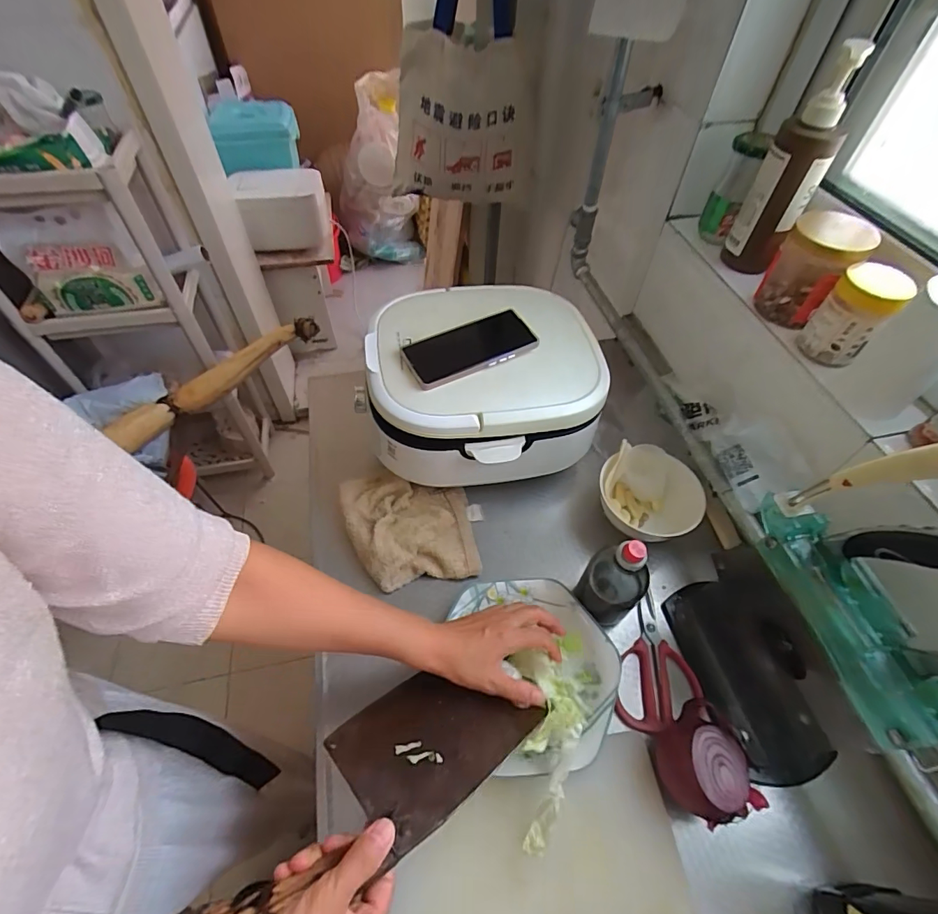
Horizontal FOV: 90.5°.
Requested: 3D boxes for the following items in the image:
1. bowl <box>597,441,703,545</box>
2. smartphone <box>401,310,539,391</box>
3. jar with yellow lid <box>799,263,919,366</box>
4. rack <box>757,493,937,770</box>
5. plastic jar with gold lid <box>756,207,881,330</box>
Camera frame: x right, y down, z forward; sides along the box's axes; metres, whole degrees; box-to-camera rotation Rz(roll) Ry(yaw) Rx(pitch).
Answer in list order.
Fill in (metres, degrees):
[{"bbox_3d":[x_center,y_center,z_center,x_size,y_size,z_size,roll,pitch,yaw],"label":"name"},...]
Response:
[{"bbox_3d":[0.253,0.051,0.640,0.140,0.086,0.105,21,55,15],"label":"bowl"},{"bbox_3d":[0.001,-0.140,0.594,0.162,0.014,0.081,-23,57,-10],"label":"smartphone"},{"bbox_3d":[0.413,-0.152,0.505,0.063,0.090,0.058,35,59,23],"label":"jar with yellow lid"},{"bbox_3d":[0.317,0.138,0.404,0.061,0.058,0.214,-10,53,-9],"label":"rack"},{"bbox_3d":[0.392,-0.213,0.534,0.079,0.106,0.073,0,52,-1],"label":"plastic jar with gold lid"}]

